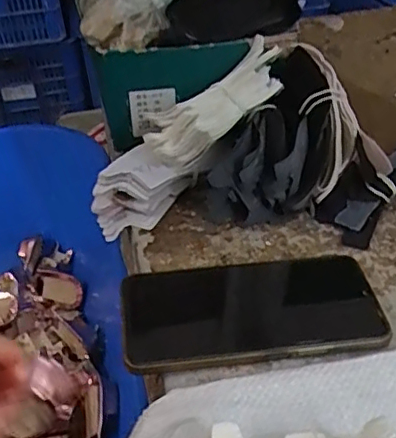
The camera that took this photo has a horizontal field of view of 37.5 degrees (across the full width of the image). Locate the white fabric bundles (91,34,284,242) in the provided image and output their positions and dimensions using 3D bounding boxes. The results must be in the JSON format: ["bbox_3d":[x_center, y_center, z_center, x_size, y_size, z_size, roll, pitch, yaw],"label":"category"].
[{"bbox_3d":[-0.007,-0.069,0.467,0.203,0.055,0.055,-45,49,-6],"label":"white fabric bundles"}]

